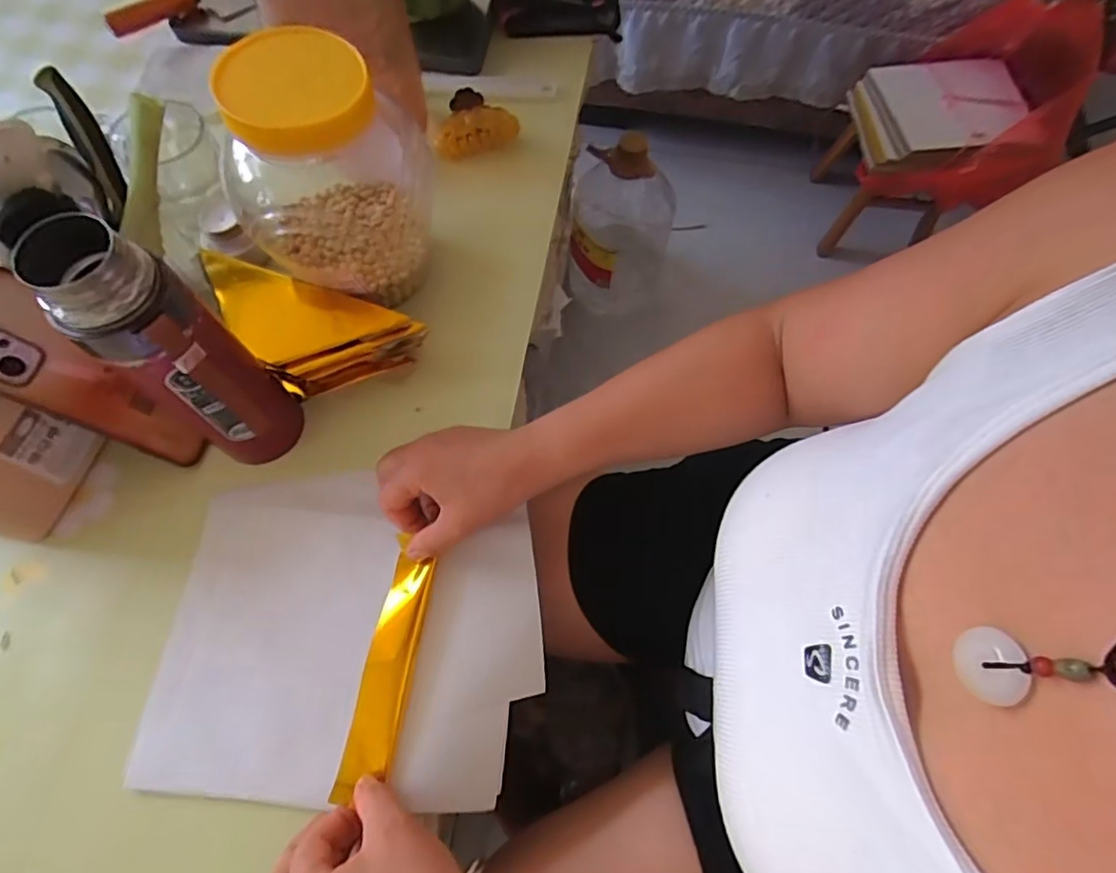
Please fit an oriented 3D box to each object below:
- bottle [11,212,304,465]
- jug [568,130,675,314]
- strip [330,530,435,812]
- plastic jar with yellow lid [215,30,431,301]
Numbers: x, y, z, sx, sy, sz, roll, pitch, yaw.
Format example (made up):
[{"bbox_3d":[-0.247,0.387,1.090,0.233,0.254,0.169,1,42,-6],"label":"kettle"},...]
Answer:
[{"bbox_3d":[-0.229,-0.043,0.374,0.063,0.220,0.068,-19,69,-10],"label":"bottle"},{"bbox_3d":[0.107,-0.350,0.970,0.167,0.348,0.137,12,67,3],"label":"jug"},{"bbox_3d":[-0.116,0.156,0.399,0.031,0.017,0.158,9,67,2],"label":"strip"},{"bbox_3d":[-0.174,-0.194,0.450,0.124,0.191,0.123,1,67,-2],"label":"plastic jar with yellow lid"}]

